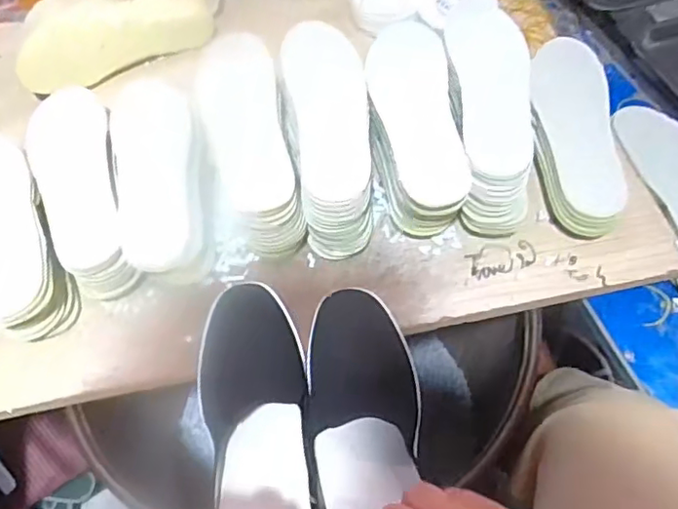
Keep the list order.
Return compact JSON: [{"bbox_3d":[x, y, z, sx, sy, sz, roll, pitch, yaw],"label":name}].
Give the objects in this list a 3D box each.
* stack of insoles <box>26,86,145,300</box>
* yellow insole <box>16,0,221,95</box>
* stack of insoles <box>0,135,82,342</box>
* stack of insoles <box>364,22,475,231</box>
[{"bbox_3d":[-0.278,-0.073,0.647,0.087,0.072,0.253,-19,57,-11],"label":"stack of insoles"},{"bbox_3d":[-0.282,-0.297,0.769,0.270,0.102,0.037,-28,42,-21],"label":"yellow insole"},{"bbox_3d":[-0.345,-0.028,0.606,0.083,0.051,0.240,-23,71,-18],"label":"stack of insoles"},{"bbox_3d":[0.075,-0.143,0.643,0.089,0.094,0.256,-4,67,-5],"label":"stack of insoles"}]

